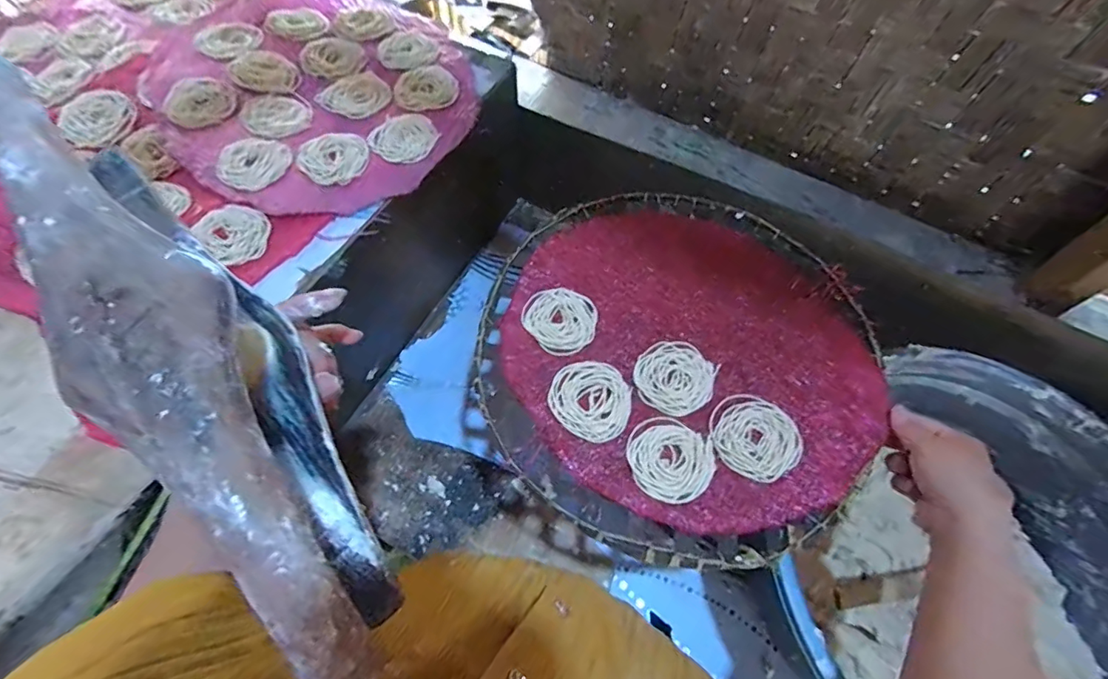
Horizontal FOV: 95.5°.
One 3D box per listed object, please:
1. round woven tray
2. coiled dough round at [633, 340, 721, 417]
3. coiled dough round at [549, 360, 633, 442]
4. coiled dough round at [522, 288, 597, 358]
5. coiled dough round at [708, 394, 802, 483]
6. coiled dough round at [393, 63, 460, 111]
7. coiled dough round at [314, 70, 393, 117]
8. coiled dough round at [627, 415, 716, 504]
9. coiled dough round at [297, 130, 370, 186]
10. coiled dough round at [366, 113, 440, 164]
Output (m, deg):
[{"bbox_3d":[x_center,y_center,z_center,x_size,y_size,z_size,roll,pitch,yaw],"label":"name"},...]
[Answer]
[{"bbox_3d":[0.121,0.005,0.493,0.367,0.018,0.371,1,62,-2],"label":"round woven tray"},{"bbox_3d":[0.116,0.035,0.480,0.071,0.004,0.076,1,62,-2],"label":"coiled dough round"},{"bbox_3d":[0.034,0.054,0.467,0.074,0.005,0.074,1,62,-2],"label":"coiled dough round"},{"bbox_3d":[0.008,-0.021,0.505,0.070,0.005,0.072,1,62,-2],"label":"coiled dough round"},{"bbox_3d":[0.180,0.087,0.451,0.077,0.006,0.072,37,66,16],"label":"coiled dough round"},{"bbox_3d":[-0.153,-0.303,0.602,0.074,0.004,0.076,1,62,-2],"label":"coiled dough round"},{"bbox_3d":[-0.232,-0.286,0.589,0.080,0.008,0.067,-38,70,-20],"label":"coiled dough round"},{"bbox_3d":[0.102,0.105,0.441,0.074,0.004,0.070,31,65,13],"label":"coiled dough round"},{"bbox_3d":[-0.233,-0.196,0.537,0.069,0.008,0.073,1,62,-2],"label":"coiled dough round"},{"bbox_3d":[-0.167,-0.226,0.561,0.067,0.004,0.071,1,62,-2],"label":"coiled dough round"}]

